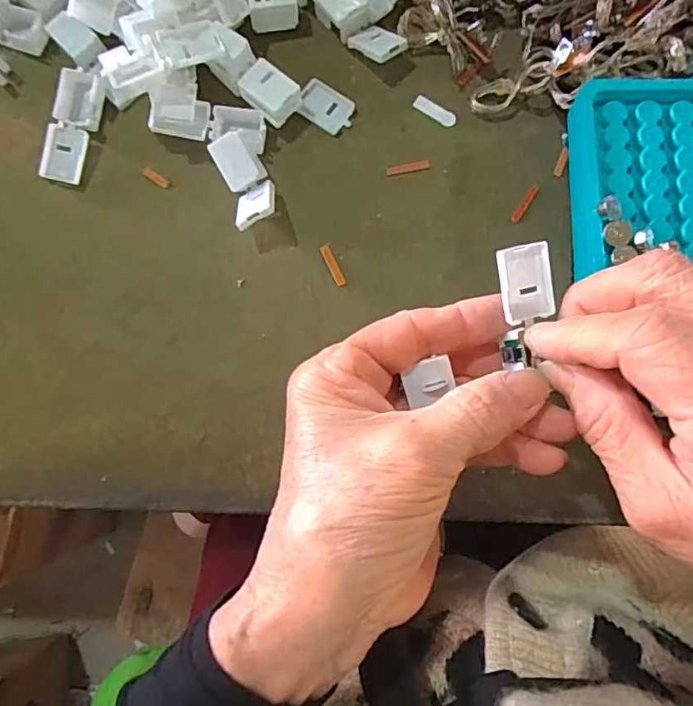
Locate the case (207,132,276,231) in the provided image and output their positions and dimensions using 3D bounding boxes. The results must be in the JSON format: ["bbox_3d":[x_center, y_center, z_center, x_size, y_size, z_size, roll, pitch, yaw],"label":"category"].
[{"bbox_3d":[-0.048,-0.081,0.263,0.022,0.023,0.043,-20,83,-3],"label":"case"}]

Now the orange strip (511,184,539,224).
[{"bbox_3d":[0.091,-0.076,0.273,0.004,0.004,0.023,33,83,4],"label":"orange strip"}]

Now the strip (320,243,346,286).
[{"bbox_3d":[-0.007,-0.044,0.267,0.005,0.004,0.023,-23,83,-3],"label":"strip"}]

